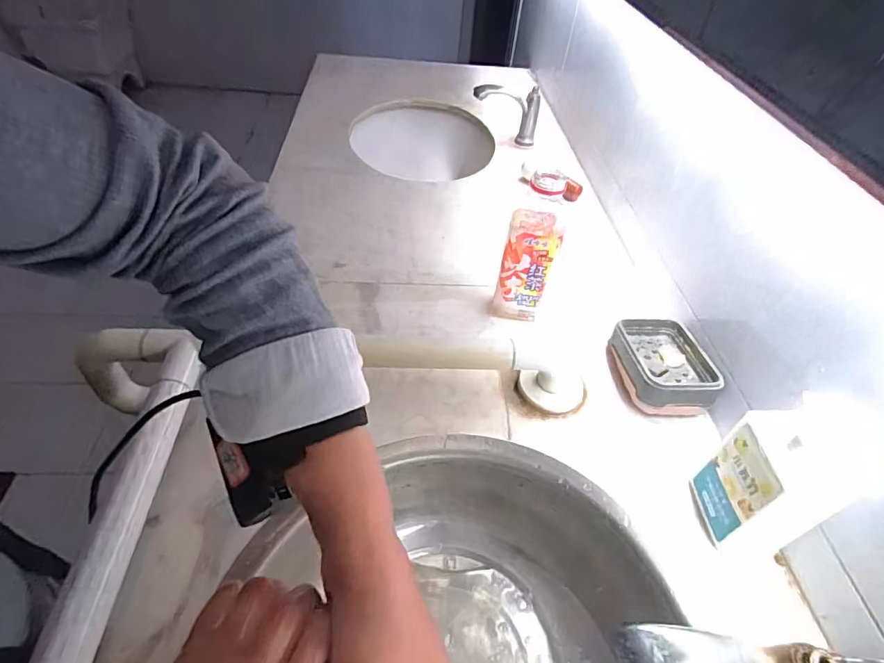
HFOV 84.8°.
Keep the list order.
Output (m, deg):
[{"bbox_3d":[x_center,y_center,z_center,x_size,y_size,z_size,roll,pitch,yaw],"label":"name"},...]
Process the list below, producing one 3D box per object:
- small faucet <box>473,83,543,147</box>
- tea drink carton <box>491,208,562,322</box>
[{"bbox_3d":[0.128,-0.446,0.998,0.139,0.107,0.049,8,44,4],"label":"small faucet"},{"bbox_3d":[0.104,-0.082,0.618,0.069,0.147,0.046,11,44,7],"label":"tea drink carton"}]

